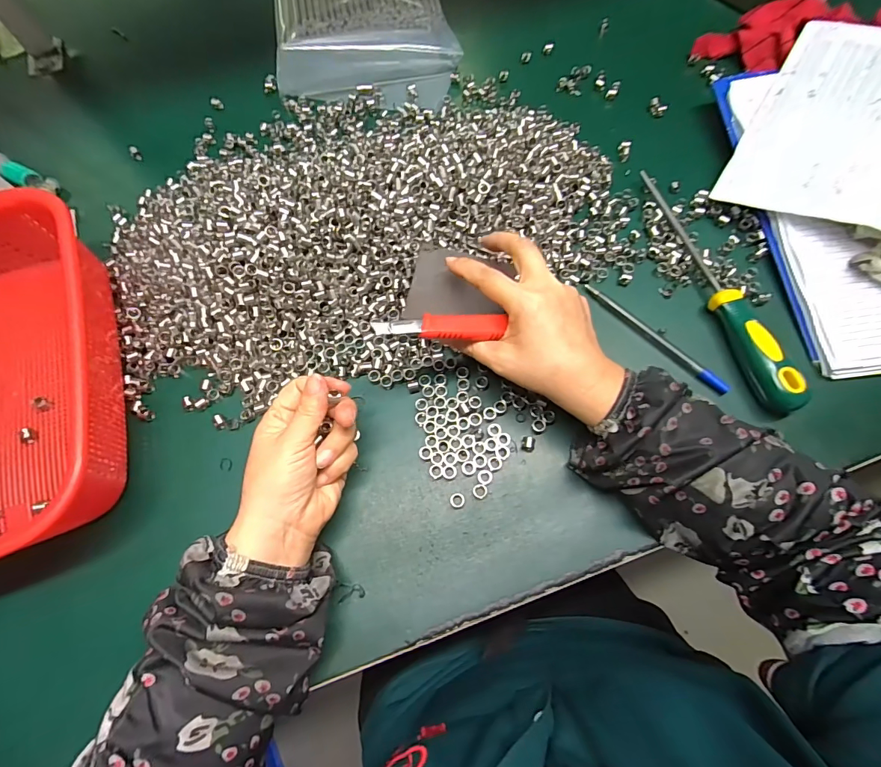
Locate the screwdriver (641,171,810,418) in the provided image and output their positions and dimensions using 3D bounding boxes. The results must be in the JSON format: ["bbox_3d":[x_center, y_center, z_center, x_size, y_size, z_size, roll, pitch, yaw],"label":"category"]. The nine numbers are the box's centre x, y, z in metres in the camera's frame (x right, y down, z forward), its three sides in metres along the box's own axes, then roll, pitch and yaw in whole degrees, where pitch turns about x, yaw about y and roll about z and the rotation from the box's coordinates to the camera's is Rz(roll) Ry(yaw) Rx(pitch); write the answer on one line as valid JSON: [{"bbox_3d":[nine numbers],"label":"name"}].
[{"bbox_3d":[0.228,-0.089,0.357,0.025,0.025,0.241,-17,69,-4],"label":"screwdriver"}]

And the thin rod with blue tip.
[{"bbox_3d":[0.179,-0.040,0.354,0.011,0.007,0.137,-41,73,-12],"label":"thin rod with blue tip"}]

